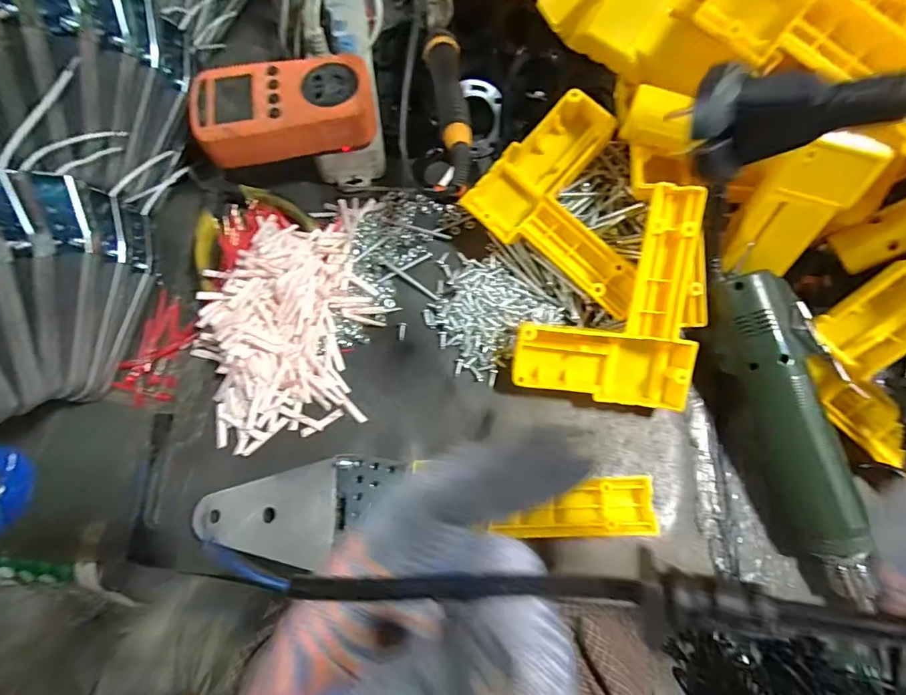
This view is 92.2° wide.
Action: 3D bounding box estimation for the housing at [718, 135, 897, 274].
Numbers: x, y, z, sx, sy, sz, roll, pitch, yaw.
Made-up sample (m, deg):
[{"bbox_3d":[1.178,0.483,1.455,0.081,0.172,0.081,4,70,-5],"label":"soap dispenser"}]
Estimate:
[{"bbox_3d":[0.218,-0.090,0.280,0.046,0.091,0.020,24,45,10],"label":"housing"}]

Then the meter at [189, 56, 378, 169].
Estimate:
[{"bbox_3d":[-0.124,-0.179,0.329,0.128,0.035,0.067,-9,72,-4],"label":"meter"}]

